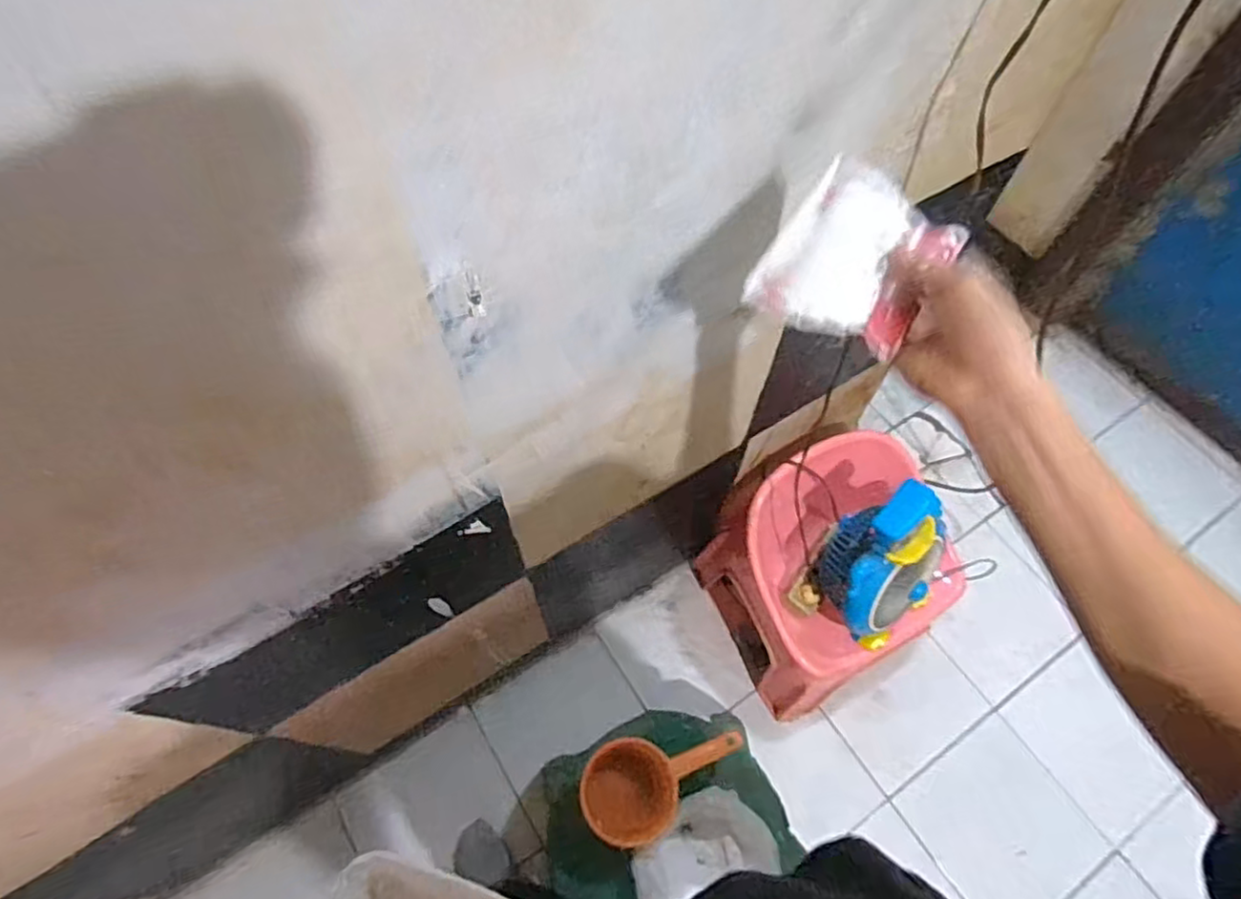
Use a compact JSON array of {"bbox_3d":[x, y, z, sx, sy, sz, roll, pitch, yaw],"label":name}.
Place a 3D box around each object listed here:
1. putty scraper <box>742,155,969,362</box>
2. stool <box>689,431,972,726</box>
[{"bbox_3d":[0.161,-0.130,0.455,0.102,0.009,0.125,35,81,14],"label":"putty scraper"},{"bbox_3d":[0.391,0.241,1.269,0.350,0.422,0.355,-26,66,-14],"label":"stool"}]

